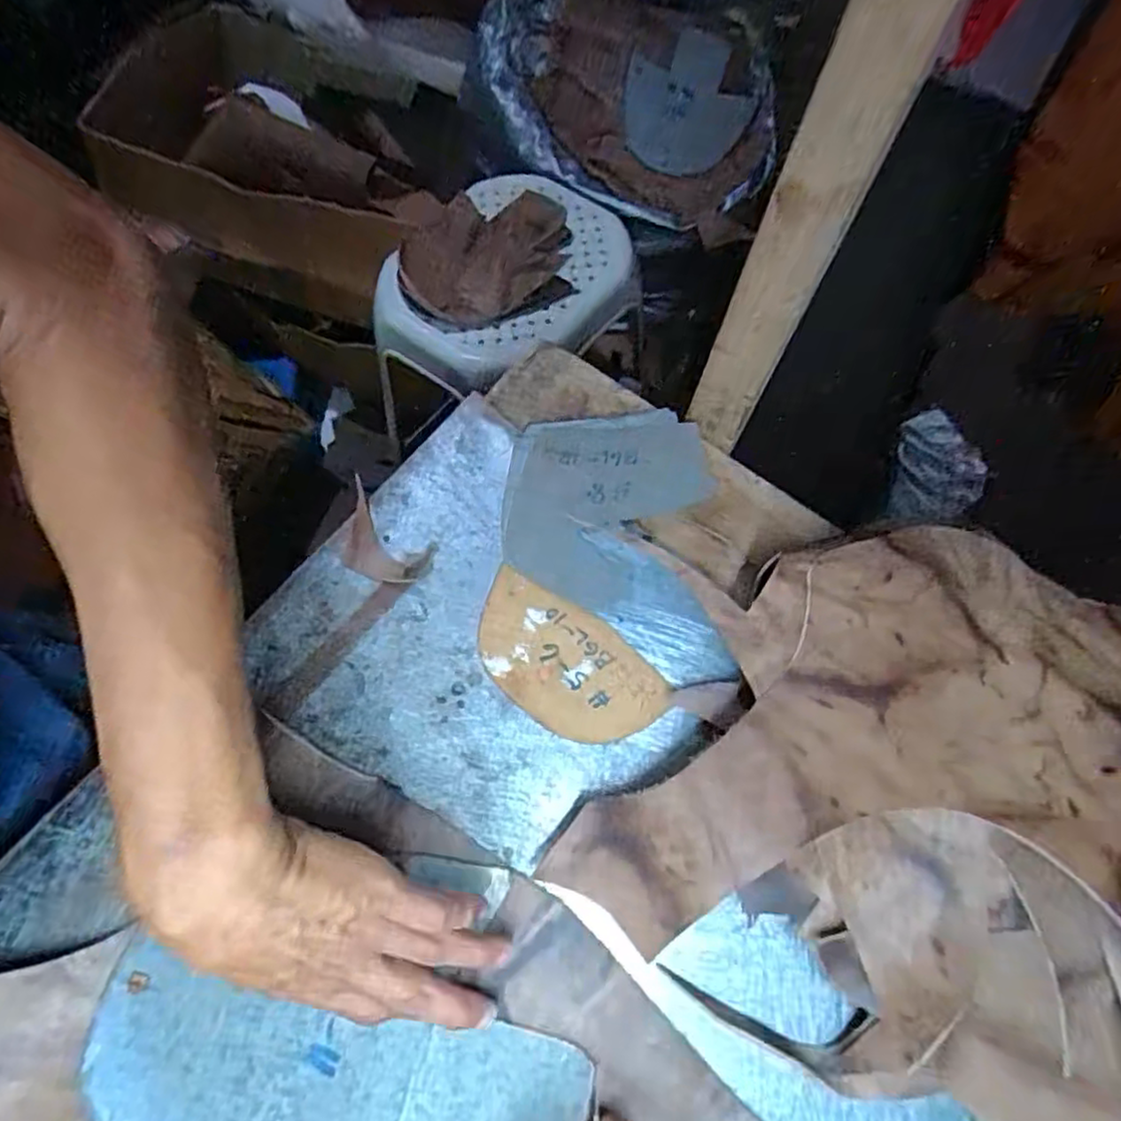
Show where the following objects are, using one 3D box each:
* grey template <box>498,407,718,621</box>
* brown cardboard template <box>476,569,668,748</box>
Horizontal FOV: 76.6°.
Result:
[{"bbox_3d":[0.023,-0.047,0.468,0.117,0.013,0.145,31,71,9],"label":"grey template"},{"bbox_3d":[0.003,0.064,0.432,0.124,0.006,0.071,28,70,8],"label":"brown cardboard template"}]

